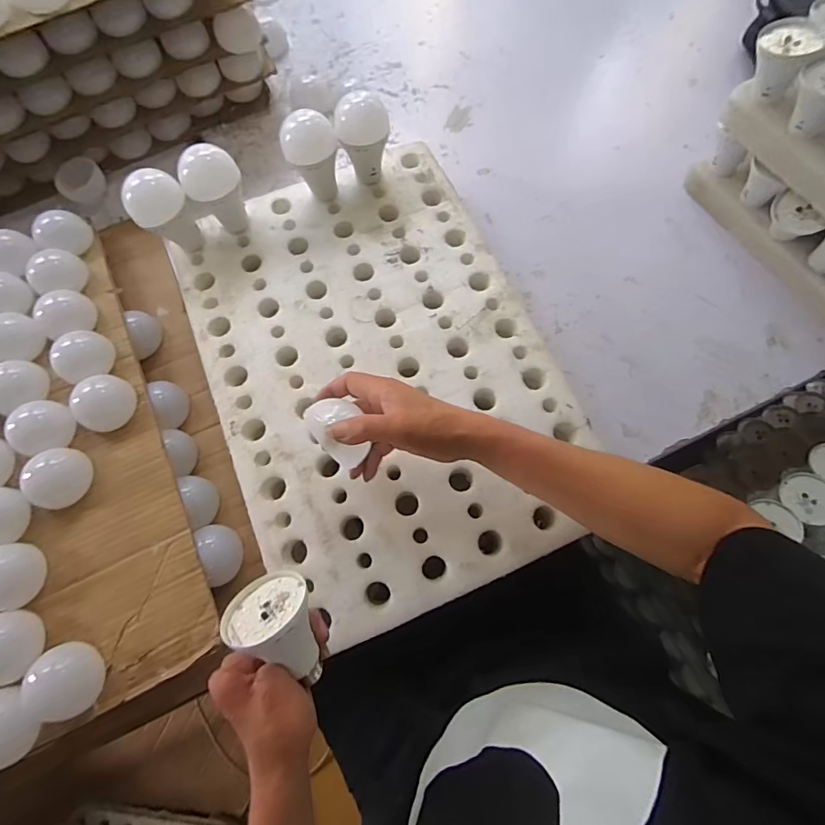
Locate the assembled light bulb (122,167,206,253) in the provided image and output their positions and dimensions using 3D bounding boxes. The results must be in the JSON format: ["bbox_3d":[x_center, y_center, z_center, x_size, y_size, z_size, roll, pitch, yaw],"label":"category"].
[{"bbox_3d":[-0.294,-0.237,0.547,0.064,0.093,0.066,-33,74,-8],"label":"assembled light bulb"}]

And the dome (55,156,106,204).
[{"bbox_3d":[-0.493,-0.345,0.684,0.065,0.034,0.054,-42,75,-11],"label":"dome"}]

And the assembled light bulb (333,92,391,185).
[{"bbox_3d":[-0.058,-0.333,0.558,0.060,0.092,0.062,-4,72,1],"label":"assembled light bulb"}]

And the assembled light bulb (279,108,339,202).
[{"bbox_3d":[-0.121,-0.311,0.560,0.060,0.084,0.057,-1,72,2],"label":"assembled light bulb"}]

